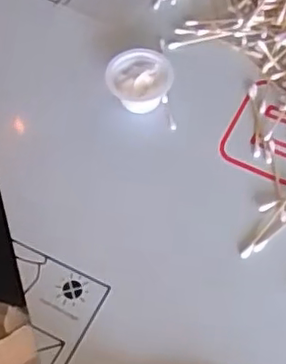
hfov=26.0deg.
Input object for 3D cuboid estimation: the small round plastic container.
[{"bbox_3d":[-0.002,-0.083,0.518,0.052,0.029,0.048,0,60,1],"label":"small round plastic container"}]

